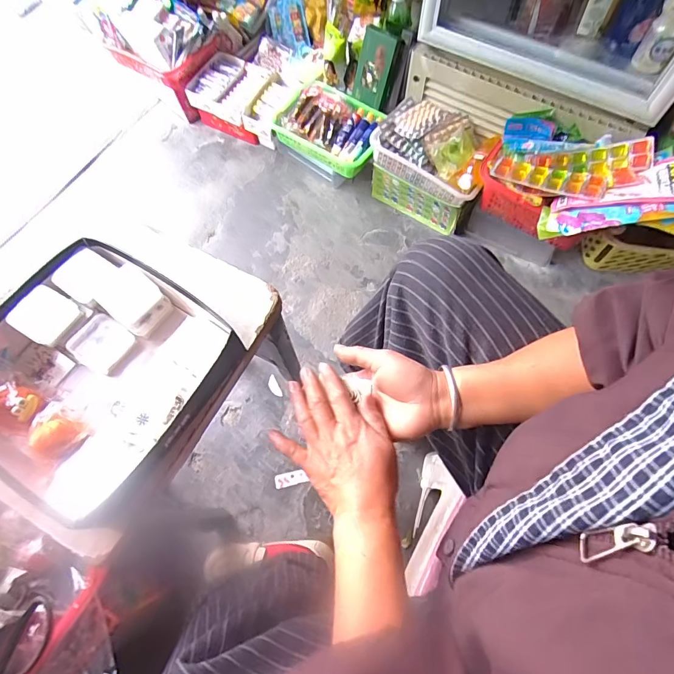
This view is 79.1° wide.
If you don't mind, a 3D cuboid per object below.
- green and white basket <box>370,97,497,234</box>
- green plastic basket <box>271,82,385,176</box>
[{"bbox_3d":[0.239,-0.420,1.030,0.274,0.195,0.186,34,72,15],"label":"green and white basket"},{"bbox_3d":[-0.014,-0.542,1.055,0.282,0.074,0.187,30,71,13],"label":"green plastic basket"}]

